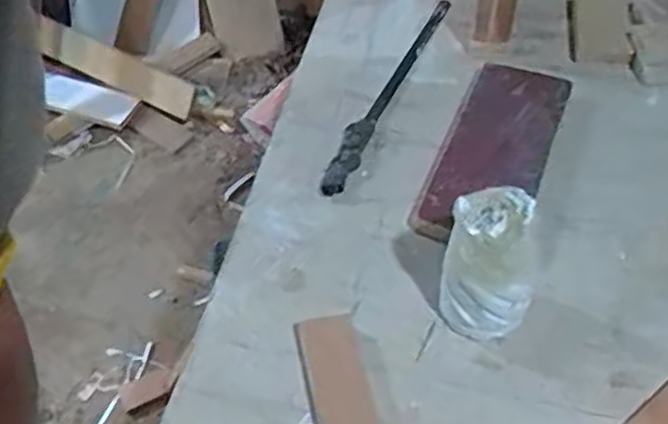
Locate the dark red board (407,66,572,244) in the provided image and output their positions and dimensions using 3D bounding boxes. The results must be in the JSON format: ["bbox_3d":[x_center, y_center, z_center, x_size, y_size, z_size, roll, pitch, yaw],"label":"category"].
[{"bbox_3d":[0.139,-0.056,0.660,0.090,0.022,0.222,15,47,19],"label":"dark red board"}]

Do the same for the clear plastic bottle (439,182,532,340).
[{"bbox_3d":[0.109,0.037,0.531,0.059,0.109,0.055,0,46,0],"label":"clear plastic bottle"}]

